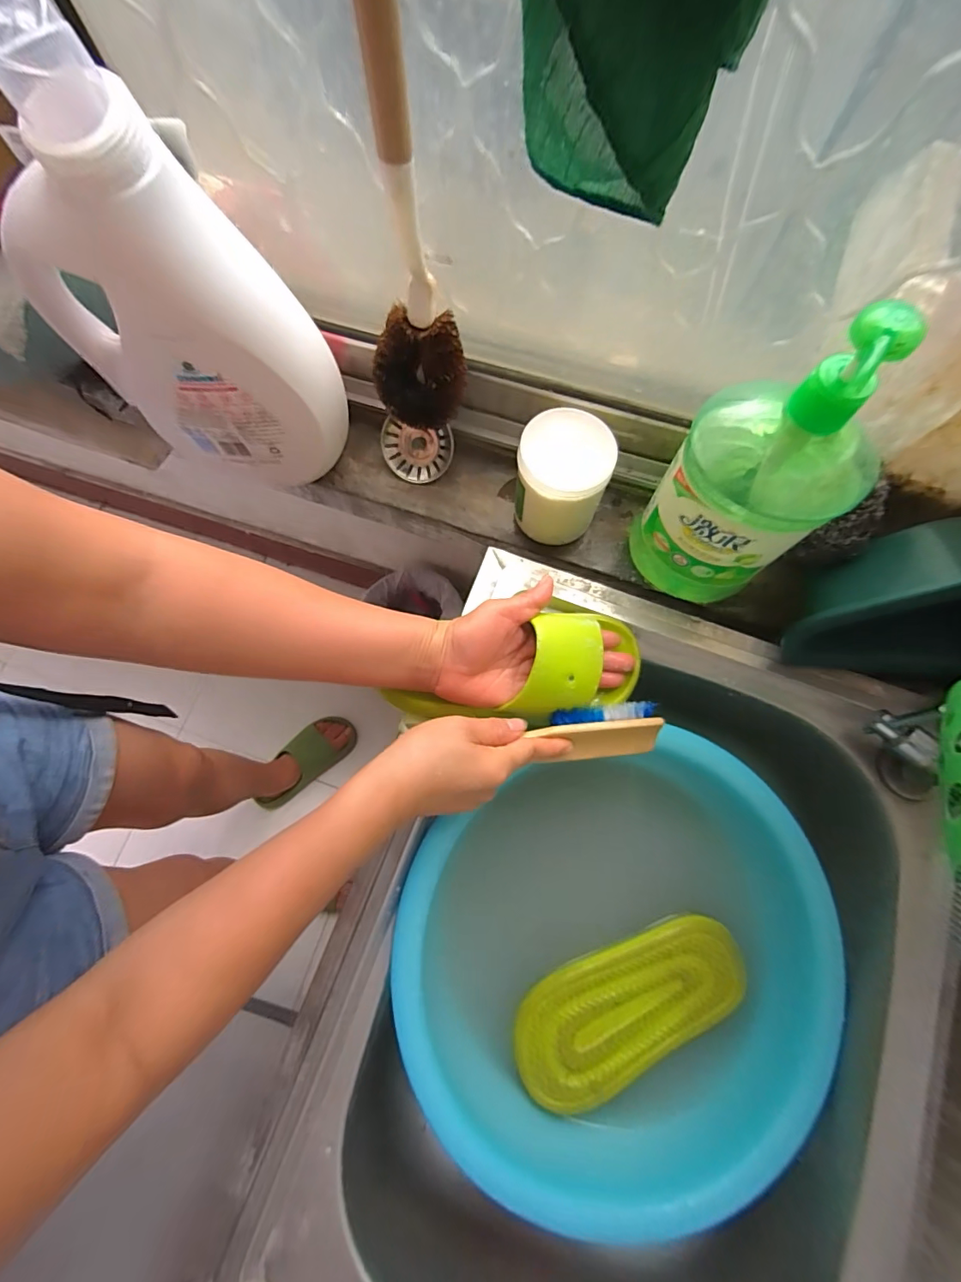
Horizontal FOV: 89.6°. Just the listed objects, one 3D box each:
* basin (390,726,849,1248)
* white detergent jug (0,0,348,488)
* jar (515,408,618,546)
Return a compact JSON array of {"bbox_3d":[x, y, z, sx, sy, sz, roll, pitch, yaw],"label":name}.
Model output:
[{"bbox_3d":[0.133,0.294,0.466,0.361,0.150,0.330,0,76,0],"label":"basin"},{"bbox_3d":[-0.225,-0.236,0.359,0.196,0.286,0.075,-2,76,0],"label":"white detergent jug"},{"bbox_3d":[0.074,-0.147,0.456,0.078,0.104,0.080,0,76,0],"label":"jar"}]

